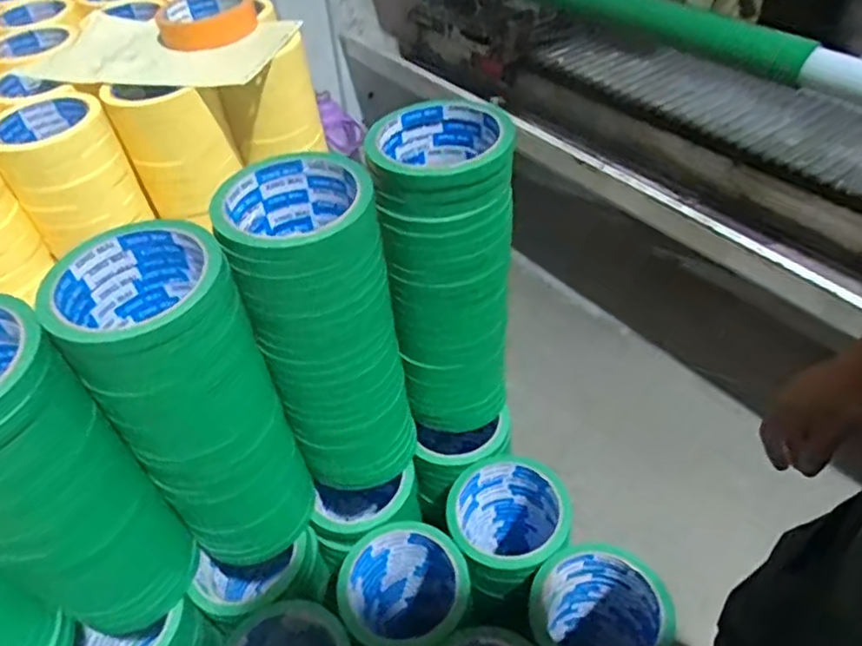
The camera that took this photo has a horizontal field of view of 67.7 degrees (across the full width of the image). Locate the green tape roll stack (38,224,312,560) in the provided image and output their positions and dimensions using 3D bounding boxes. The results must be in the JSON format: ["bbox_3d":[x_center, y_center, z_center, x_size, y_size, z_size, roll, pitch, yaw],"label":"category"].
[{"bbox_3d":[-0.142,0.055,0.414,0.101,0.233,0.089,-22,48,-17],"label":"green tape roll stack"}]

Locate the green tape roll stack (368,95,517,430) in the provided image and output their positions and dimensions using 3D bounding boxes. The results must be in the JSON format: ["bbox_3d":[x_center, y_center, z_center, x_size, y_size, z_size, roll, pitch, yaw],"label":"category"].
[{"bbox_3d":[0.014,-0.032,0.486,0.087,0.239,0.094,-4,45,1],"label":"green tape roll stack"}]

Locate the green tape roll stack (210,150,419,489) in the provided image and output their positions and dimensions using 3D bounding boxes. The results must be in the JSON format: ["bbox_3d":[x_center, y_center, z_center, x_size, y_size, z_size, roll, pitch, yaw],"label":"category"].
[{"bbox_3d":[-0.069,0.011,0.449,0.093,0.239,0.086,-14,46,-9],"label":"green tape roll stack"}]

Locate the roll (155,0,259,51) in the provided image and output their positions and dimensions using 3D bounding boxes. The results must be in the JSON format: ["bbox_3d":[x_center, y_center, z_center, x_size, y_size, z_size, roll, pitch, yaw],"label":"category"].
[{"bbox_3d":[-0.224,-0.306,0.641,0.093,0.028,0.086,-14,46,-10],"label":"roll"}]

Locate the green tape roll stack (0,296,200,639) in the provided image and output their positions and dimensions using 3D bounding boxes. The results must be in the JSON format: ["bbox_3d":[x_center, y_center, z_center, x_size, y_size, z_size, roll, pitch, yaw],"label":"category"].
[{"bbox_3d":[-0.228,0.103,0.385,0.078,0.245,0.086,23,51,25],"label":"green tape roll stack"}]

